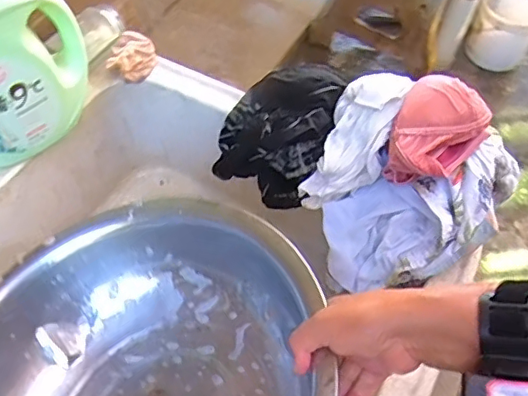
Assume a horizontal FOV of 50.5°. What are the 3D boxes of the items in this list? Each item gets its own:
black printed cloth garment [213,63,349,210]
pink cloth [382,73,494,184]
[{"bbox_3d":[0.020,-0.090,0.686,0.127,0.102,0.164,22,58,10],"label":"black printed cloth garment"},{"bbox_3d":[0.181,-0.070,0.589,0.090,0.057,0.133,31,60,16],"label":"pink cloth"}]

